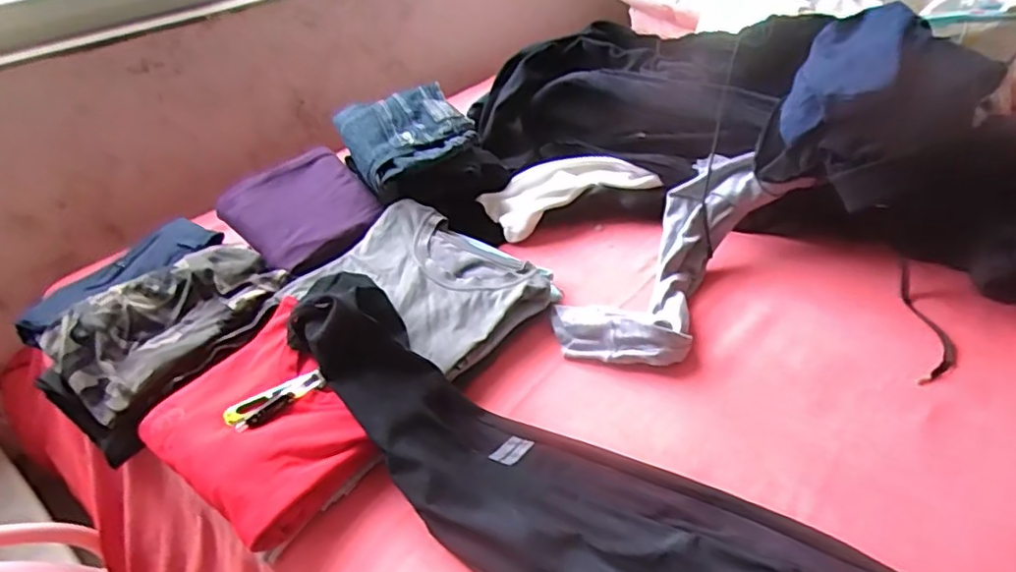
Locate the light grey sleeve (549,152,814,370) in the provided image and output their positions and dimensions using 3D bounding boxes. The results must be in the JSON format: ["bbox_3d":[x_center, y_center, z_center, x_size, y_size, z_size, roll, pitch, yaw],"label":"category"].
[{"bbox_3d":[0.217,-0.029,0.812,0.164,0.099,0.377,27,61,31],"label":"light grey sleeve"}]

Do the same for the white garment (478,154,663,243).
[{"bbox_3d":[0.090,-0.152,0.975,0.260,0.060,0.117,-12,40,-13],"label":"white garment"}]

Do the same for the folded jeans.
[{"bbox_3d":[-0.161,-0.235,0.978,0.184,0.074,0.218,-21,42,-22],"label":"folded jeans"}]

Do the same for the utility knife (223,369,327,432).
[{"bbox_3d":[-0.239,0.115,0.638,0.100,0.008,0.038,-29,46,-30],"label":"utility knife"}]

